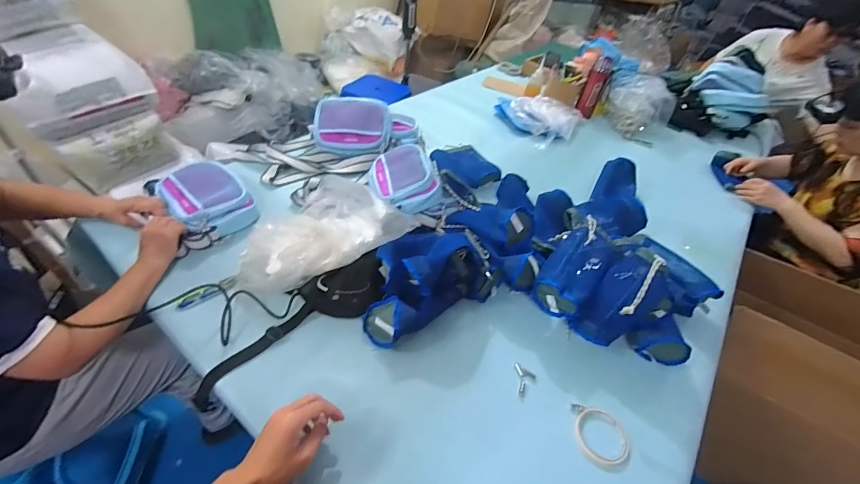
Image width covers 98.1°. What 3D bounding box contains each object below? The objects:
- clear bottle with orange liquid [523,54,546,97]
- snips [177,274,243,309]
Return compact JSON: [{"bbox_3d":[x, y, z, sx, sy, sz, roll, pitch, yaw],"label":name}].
[{"bbox_3d":[0.467,-0.718,1.626,0.066,0.168,0.051,18,45,6],"label":"clear bottle with orange liquid"},{"bbox_3d":[-0.424,0.094,0.726,0.116,0.013,0.028,-30,57,-34],"label":"snips"}]

